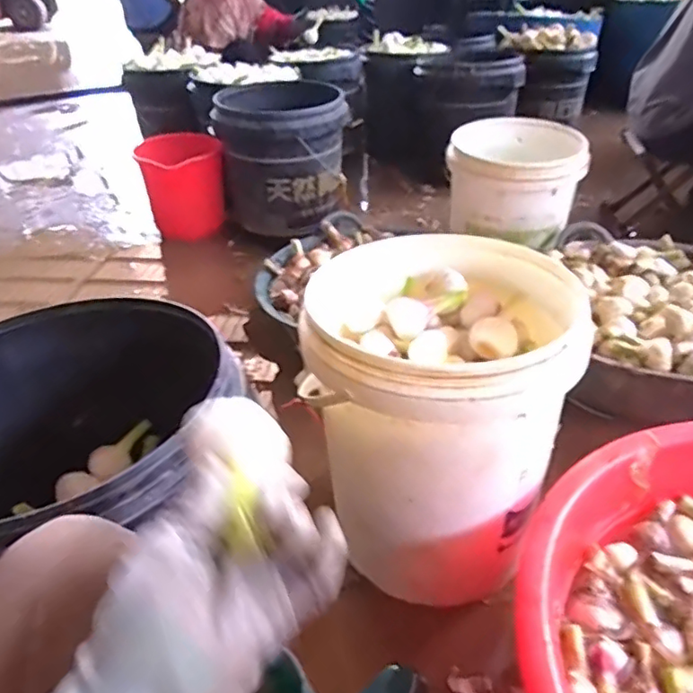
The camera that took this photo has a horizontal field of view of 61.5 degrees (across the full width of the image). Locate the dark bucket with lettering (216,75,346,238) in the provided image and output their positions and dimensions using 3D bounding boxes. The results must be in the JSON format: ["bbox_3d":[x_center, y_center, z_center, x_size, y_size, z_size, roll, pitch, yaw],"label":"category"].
[{"bbox_3d":[-0.182,-0.532,1.635,0.339,0.349,0.313,-16,35,-16],"label":"dark bucket with lettering"}]

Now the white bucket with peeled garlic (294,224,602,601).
[{"bbox_3d":[0.115,0.088,0.747,0.290,0.346,0.296,-3,34,3],"label":"white bucket with peeled garlic"}]

